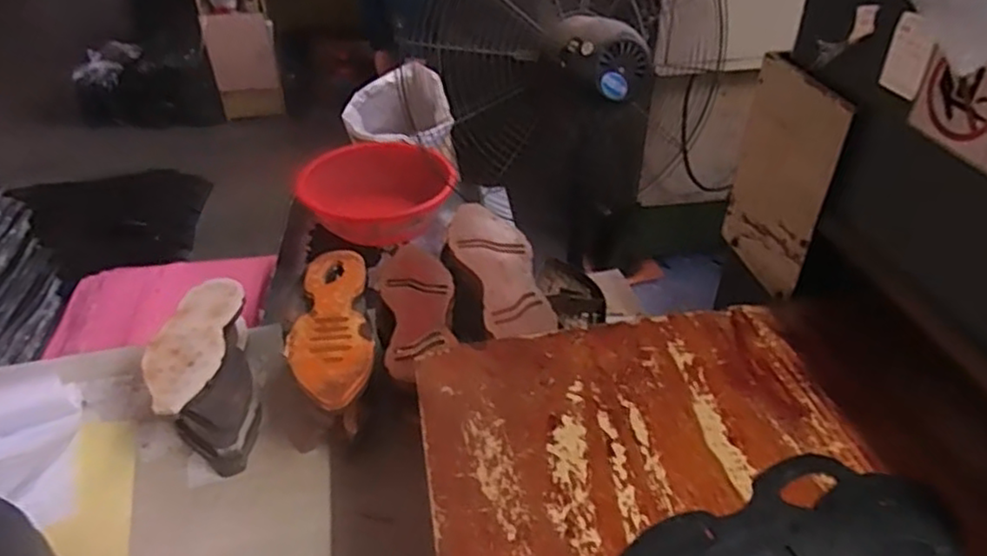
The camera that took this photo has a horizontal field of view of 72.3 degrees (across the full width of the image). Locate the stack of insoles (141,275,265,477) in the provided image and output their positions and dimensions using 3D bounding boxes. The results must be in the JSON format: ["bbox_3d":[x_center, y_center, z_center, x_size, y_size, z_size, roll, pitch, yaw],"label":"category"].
[{"bbox_3d":[-0.373,0.128,0.878,0.113,0.128,0.225,-10,39,-17],"label":"stack of insoles"}]

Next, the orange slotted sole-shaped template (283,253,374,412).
[{"bbox_3d":[-0.206,0.052,0.852,0.096,0.018,0.286,-5,38,-10],"label":"orange slotted sole-shaped template"}]

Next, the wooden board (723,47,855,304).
[{"bbox_3d":[0.340,-0.117,0.811,0.017,0.250,0.170,-4,38,-9],"label":"wooden board"}]

